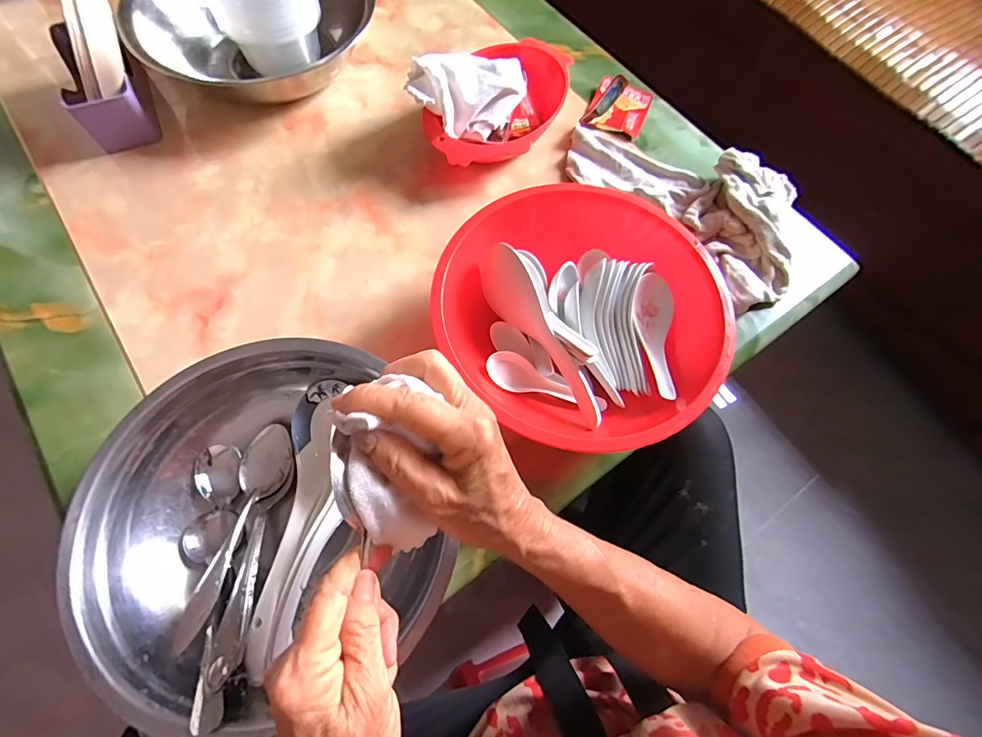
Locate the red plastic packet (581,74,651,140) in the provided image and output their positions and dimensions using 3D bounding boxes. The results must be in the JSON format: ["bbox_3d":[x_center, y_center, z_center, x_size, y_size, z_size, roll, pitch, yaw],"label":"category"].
[{"bbox_3d":[0.162,-0.337,0.559,0.071,0.039,0.089,21,69,6],"label":"red plastic packet"}]

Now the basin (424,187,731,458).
[{"bbox_3d":[0.080,-0.040,0.418,0.237,0.075,0.237,1,68,-2],"label":"basin"}]

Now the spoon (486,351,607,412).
[{"bbox_3d":[0.049,0.017,0.412,0.110,0.019,0.031,25,70,8],"label":"spoon"}]

